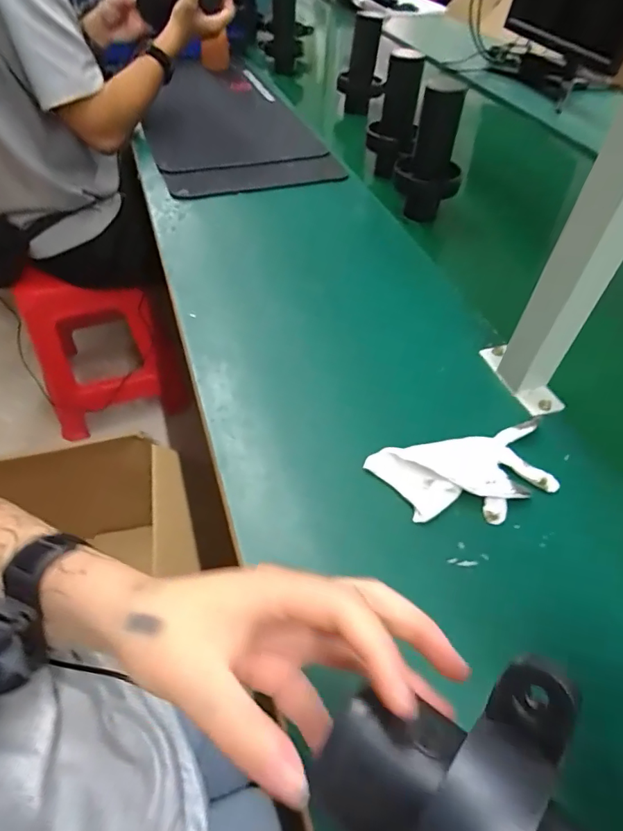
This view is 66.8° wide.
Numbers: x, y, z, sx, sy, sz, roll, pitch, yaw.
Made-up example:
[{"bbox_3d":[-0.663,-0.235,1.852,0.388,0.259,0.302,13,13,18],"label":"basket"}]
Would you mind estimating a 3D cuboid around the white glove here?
[{"bbox_3d":[0.137,0.052,0.411,0.157,0.026,0.078,-9,52,-11],"label":"white glove"}]

